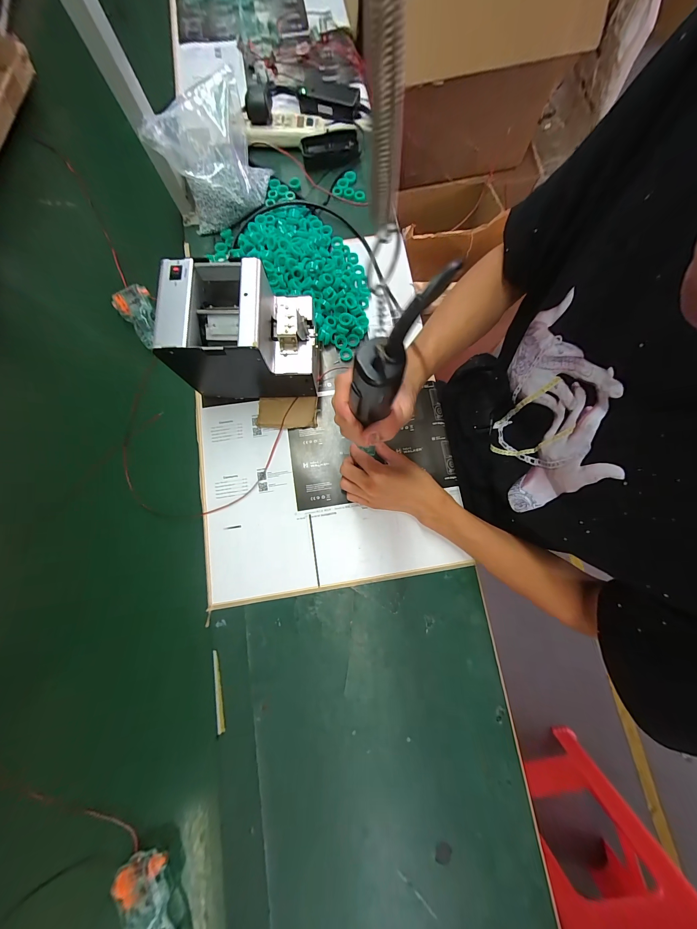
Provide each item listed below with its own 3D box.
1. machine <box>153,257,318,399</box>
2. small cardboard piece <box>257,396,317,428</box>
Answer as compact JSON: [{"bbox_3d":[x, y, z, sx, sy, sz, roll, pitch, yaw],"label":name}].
[{"bbox_3d":[-0.139,-0.180,0.427,0.174,0.157,0.127,-1,78,3],"label":"machine"},{"bbox_3d":[-0.099,-0.085,0.485,0.094,0.009,0.051,-1,79,-1],"label":"small cardboard piece"}]

